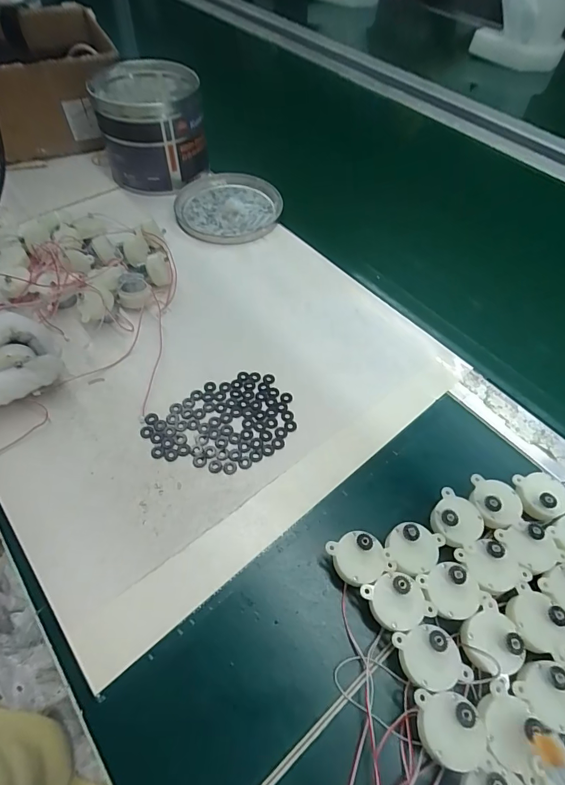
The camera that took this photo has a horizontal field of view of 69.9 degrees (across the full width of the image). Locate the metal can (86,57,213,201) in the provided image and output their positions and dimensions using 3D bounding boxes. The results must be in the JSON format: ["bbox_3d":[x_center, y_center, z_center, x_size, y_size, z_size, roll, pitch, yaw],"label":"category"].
[{"bbox_3d":[-0.164,-0.337,0.513,0.122,0.095,0.119,-9,58,-8],"label":"metal can"}]

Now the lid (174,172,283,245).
[{"bbox_3d":[-0.068,-0.236,0.512,0.127,0.021,0.126,1,57,-2],"label":"lid"}]

